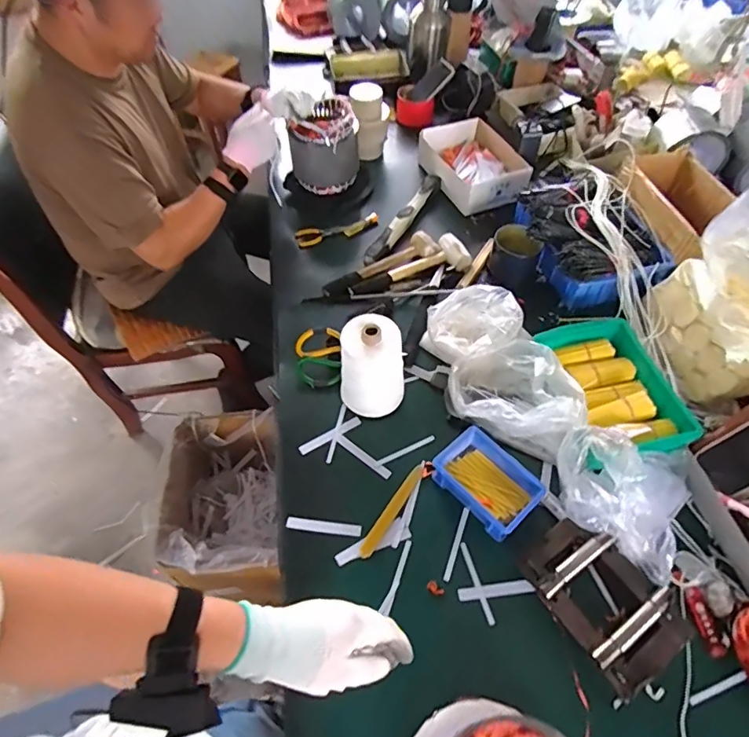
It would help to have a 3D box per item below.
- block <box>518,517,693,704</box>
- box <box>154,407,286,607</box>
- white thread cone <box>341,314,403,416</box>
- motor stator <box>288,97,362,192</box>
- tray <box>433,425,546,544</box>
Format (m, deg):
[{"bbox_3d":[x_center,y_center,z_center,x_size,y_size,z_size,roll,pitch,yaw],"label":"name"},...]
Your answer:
[{"bbox_3d":[0.300,0.293,0.642,0.136,0.037,0.193,-30,60,-18],"label":"block"},{"bbox_3d":[-0.344,0.317,1.146,0.228,0.220,0.385,-8,56,-4],"label":"box"},{"bbox_3d":[0.001,0.000,0.779,0.096,0.156,0.097,-1,55,1],"label":"white thread cone"},{"bbox_3d":[-0.111,-0.496,1.119,0.144,0.155,0.144,-5,56,-2],"label":"motor stator"},{"bbox_3d":[0.169,0.165,0.738,0.105,0.040,0.147,-39,63,-22],"label":"tray"}]

